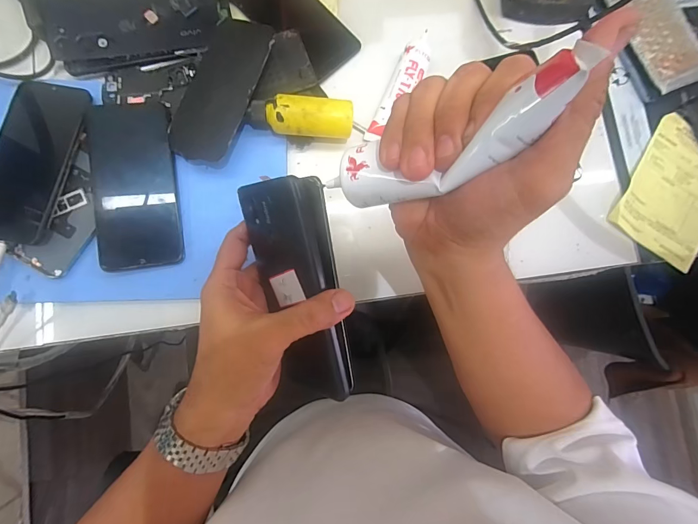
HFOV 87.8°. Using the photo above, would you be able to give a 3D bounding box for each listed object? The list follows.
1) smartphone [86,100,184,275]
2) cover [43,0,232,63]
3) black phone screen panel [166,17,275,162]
[{"bbox_3d":[-0.202,-0.074,0.341,0.072,0.013,0.161,-7,83,-5],"label":"smartphone"},{"bbox_3d":[-0.213,-0.250,0.368,0.172,0.008,0.078,-10,88,-5],"label":"cover"},{"bbox_3d":[-0.126,-0.166,0.349,0.069,0.009,0.141,21,86,16],"label":"black phone screen panel"}]

